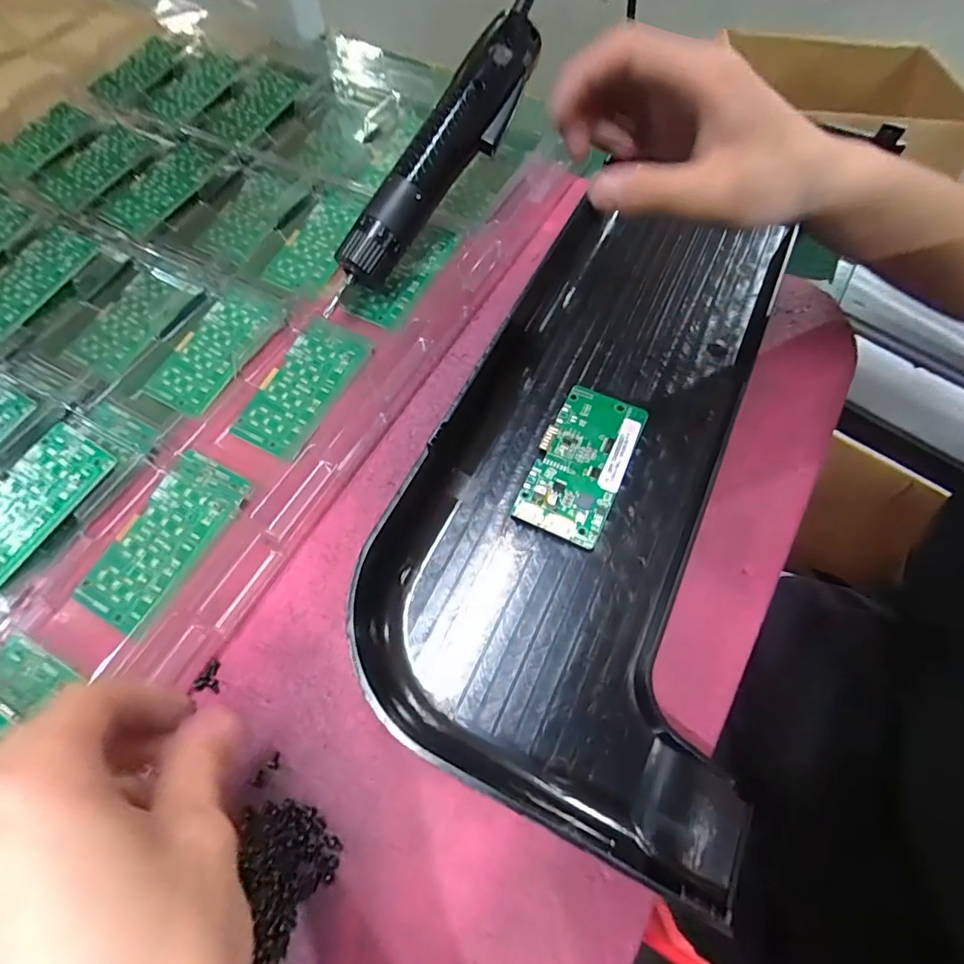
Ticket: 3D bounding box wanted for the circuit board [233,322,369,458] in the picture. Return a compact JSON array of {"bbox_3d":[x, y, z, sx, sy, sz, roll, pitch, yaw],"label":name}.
[{"bbox_3d":[-0.110,-0.060,0.321,0.047,0.004,0.093,26,72,13],"label":"circuit board"}]

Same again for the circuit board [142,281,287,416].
[{"bbox_3d":[-0.172,-0.089,0.337,0.047,0.004,0.096,24,71,12],"label":"circuit board"}]

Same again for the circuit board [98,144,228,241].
[{"bbox_3d":[-0.247,-0.229,0.400,0.054,0.006,0.098,26,66,11],"label":"circuit board"}]

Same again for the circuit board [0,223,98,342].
[{"bbox_3d":[-0.310,-0.138,0.353,0.051,0.007,0.096,19,65,8],"label":"circuit board"}]

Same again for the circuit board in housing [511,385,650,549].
[{"bbox_3d":[0.057,-0.012,0.294,0.048,0.008,0.094,24,66,10],"label":"circuit board in housing"}]

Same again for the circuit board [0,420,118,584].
[{"bbox_3d":[-0.241,0.014,0.271,0.046,0.005,0.093,26,71,13],"label":"circuit board"}]

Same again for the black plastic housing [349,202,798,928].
[{"bbox_3d":[0.059,-0.022,0.281,0.177,0.049,0.362,16,66,7],"label":"black plastic housing"}]

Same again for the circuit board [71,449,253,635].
[{"bbox_3d":[-0.169,0.029,0.276,0.046,0.010,0.093,27,66,12],"label":"circuit board"}]

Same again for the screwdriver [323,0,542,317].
[{"bbox_3d":[-0.022,-0.212,0.335,0.033,0.043,0.232,33,88,14],"label":"screwdriver"}]

